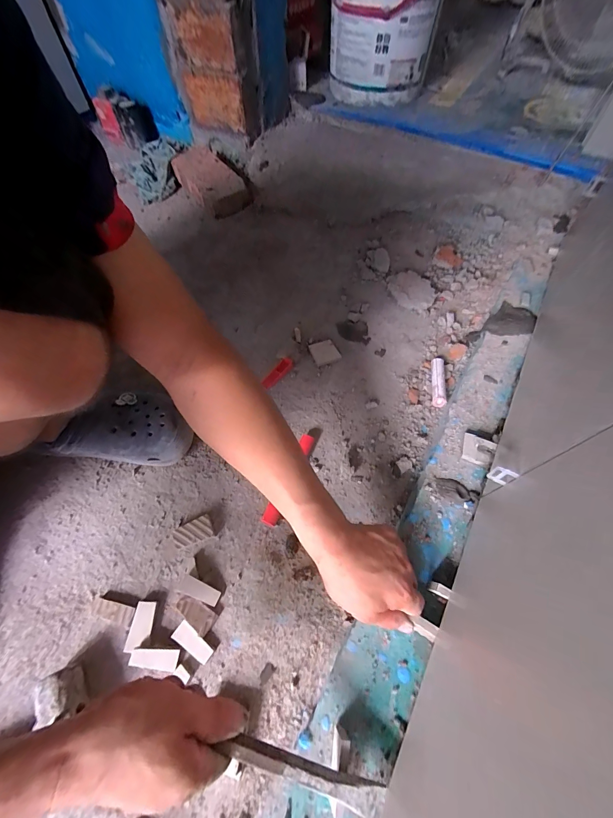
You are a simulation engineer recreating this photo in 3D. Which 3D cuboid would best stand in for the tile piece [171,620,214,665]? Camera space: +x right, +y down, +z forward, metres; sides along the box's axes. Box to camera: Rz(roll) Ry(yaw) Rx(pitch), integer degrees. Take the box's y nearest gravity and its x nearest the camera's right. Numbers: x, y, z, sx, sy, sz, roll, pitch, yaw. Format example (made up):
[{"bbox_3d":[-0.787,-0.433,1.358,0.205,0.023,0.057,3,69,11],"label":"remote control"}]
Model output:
[{"bbox_3d":[-0.132,0.273,0.377,0.050,0.011,0.021,28,65,15],"label":"tile piece"}]

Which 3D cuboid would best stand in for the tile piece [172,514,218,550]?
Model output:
[{"bbox_3d":[-0.152,0.167,0.429,0.054,0.012,0.030,-24,63,-13],"label":"tile piece"}]

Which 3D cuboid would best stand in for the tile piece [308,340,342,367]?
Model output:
[{"bbox_3d":[0.033,-0.100,0.573,0.044,0.012,0.047,-22,63,-11],"label":"tile piece"}]

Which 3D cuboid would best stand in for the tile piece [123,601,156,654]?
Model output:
[{"bbox_3d":[-0.193,0.254,0.376,0.023,0.004,0.049,9,59,-9],"label":"tile piece"}]

